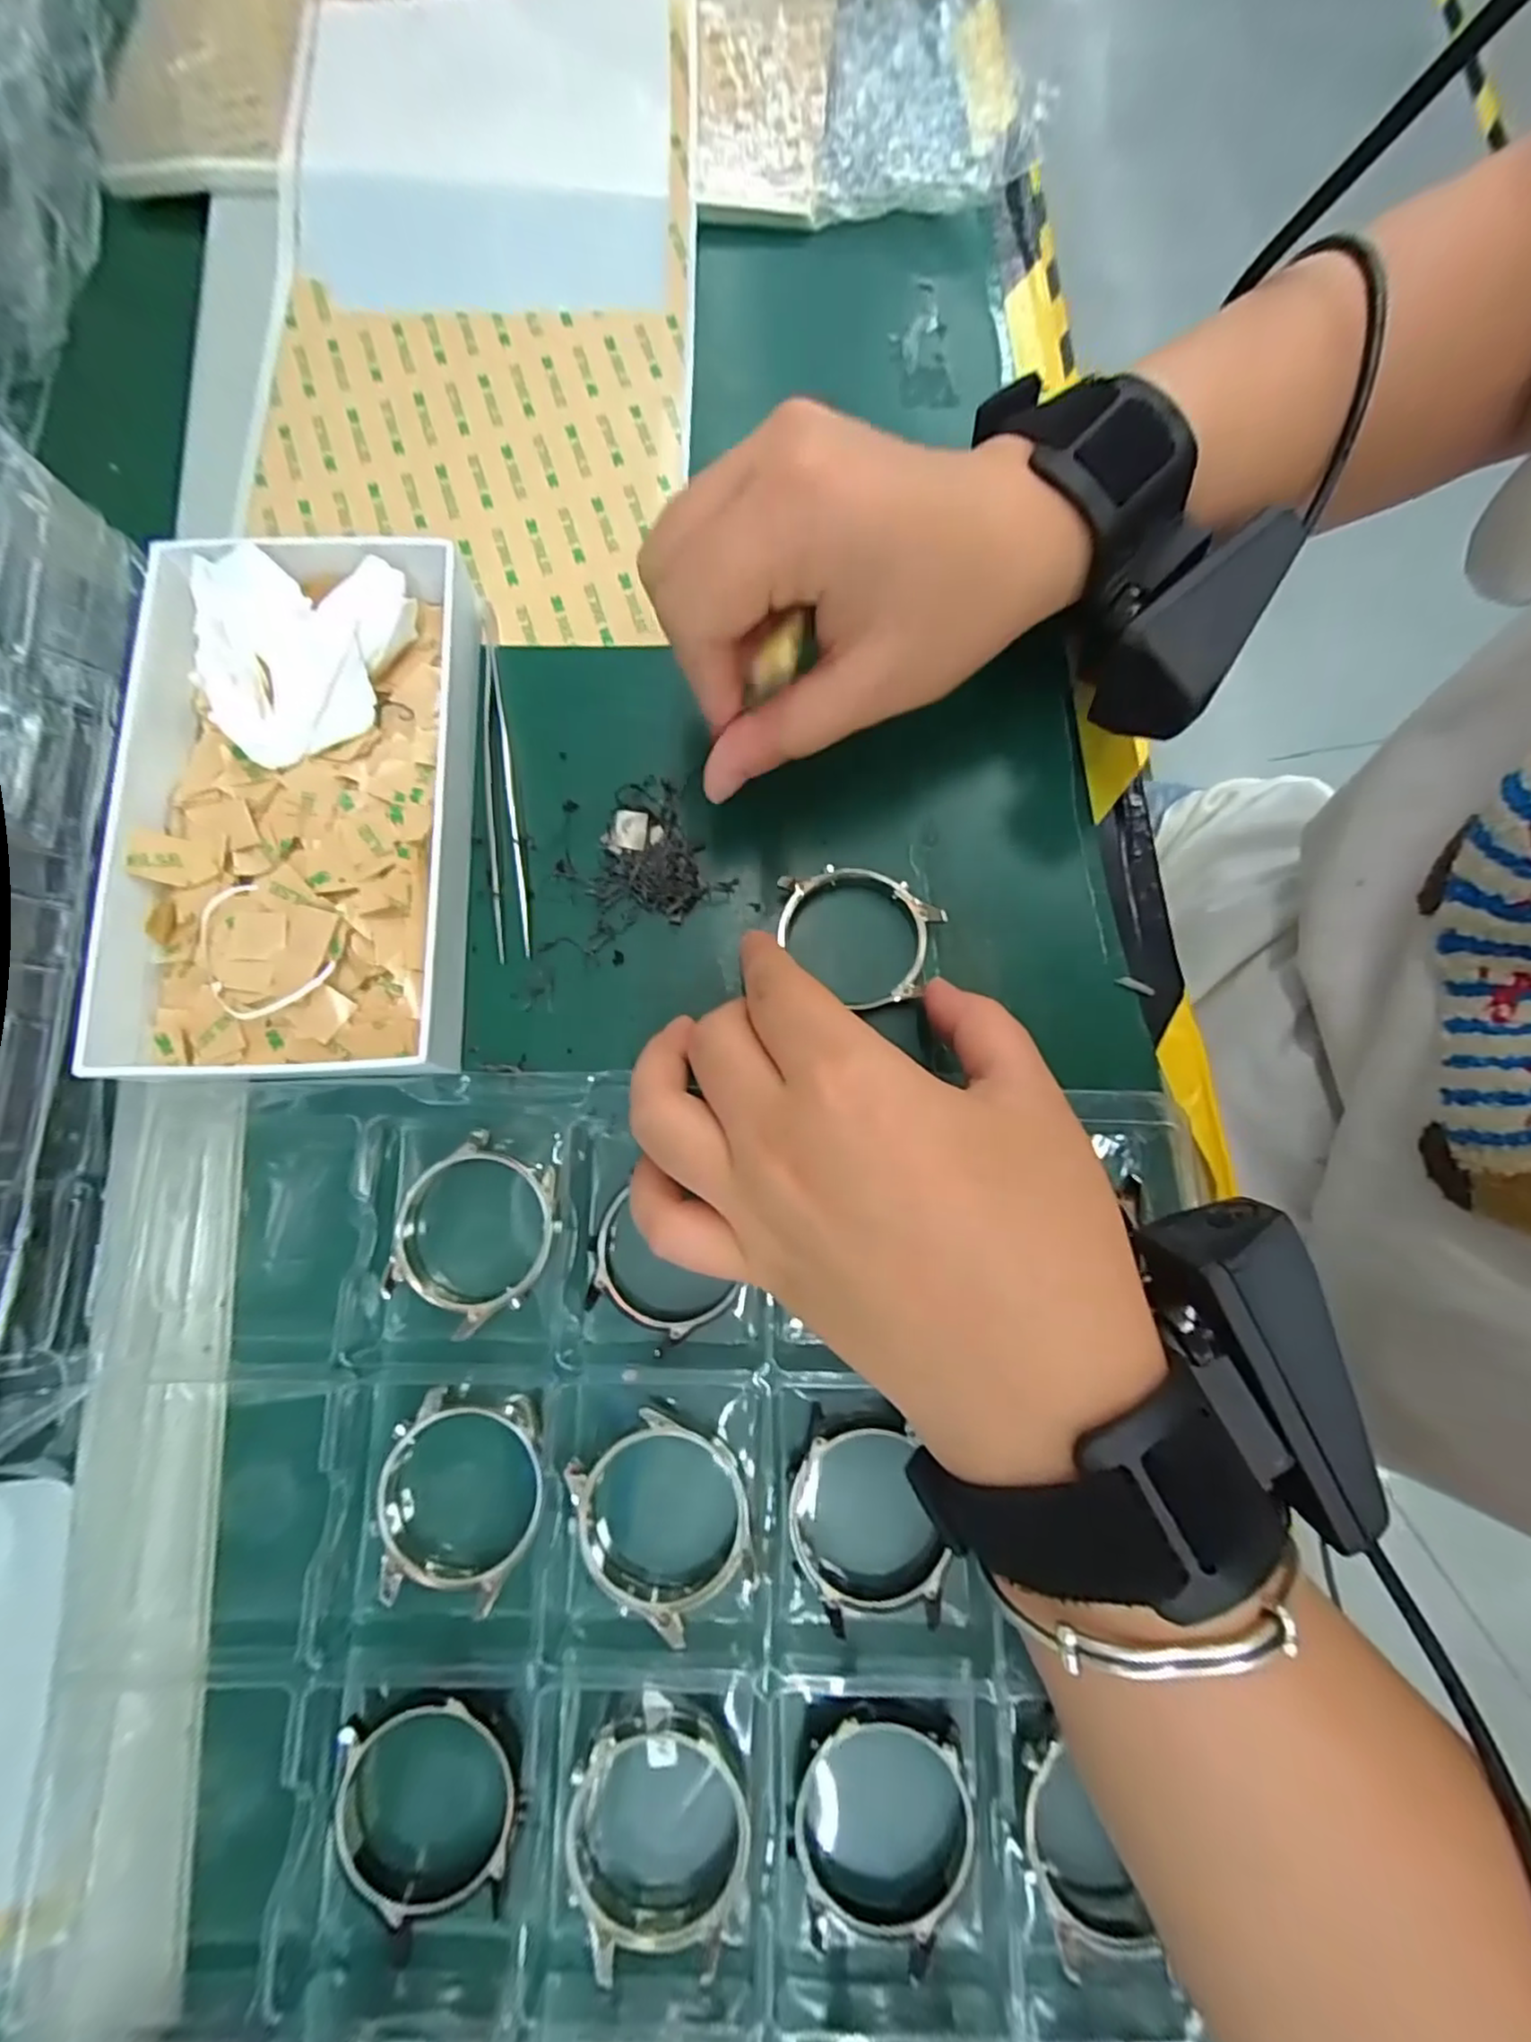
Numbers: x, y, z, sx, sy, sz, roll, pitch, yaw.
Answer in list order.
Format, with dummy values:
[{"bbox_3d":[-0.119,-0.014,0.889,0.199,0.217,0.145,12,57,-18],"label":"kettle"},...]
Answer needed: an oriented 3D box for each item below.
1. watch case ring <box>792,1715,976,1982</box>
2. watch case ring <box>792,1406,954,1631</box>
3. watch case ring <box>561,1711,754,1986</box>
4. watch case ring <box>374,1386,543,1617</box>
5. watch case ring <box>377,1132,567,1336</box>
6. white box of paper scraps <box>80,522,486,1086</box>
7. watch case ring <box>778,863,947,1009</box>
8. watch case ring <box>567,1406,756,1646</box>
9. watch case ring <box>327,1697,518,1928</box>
[{"bbox_3d":[0.032,0.206,0.174,0.045,0.010,0.051,19,80,5],"label":"watch case ring"},{"bbox_3d":[0.027,0.137,0.188,0.041,0.005,0.057,-5,80,-2],"label":"watch case ring"},{"bbox_3d":[-0.026,0.207,0.174,0.046,0.010,0.054,10,79,0],"label":"watch case ring"},{"bbox_3d":[-0.084,0.131,0.189,0.045,0.009,0.052,8,79,0],"label":"watch case ring"},{"bbox_3d":[-0.086,0.062,0.202,0.043,0.009,0.052,27,80,4],"label":"watch case ring"},{"bbox_3d":[-0.152,-0.069,0.219,0.109,0.027,0.172,1,79,-1],"label":"white box of paper scraps"},{"bbox_3d":[0.030,-0.027,0.221,0.052,0.012,0.045,6,79,0],"label":"watch case ring"},{"bbox_3d":[-0.027,0.137,0.188,0.046,0.008,0.052,-39,83,-8],"label":"watch case ring"},{"bbox_3d":[-0.088,0.202,0.176,0.047,0.007,0.047,0,79,-1],"label":"watch case ring"}]

